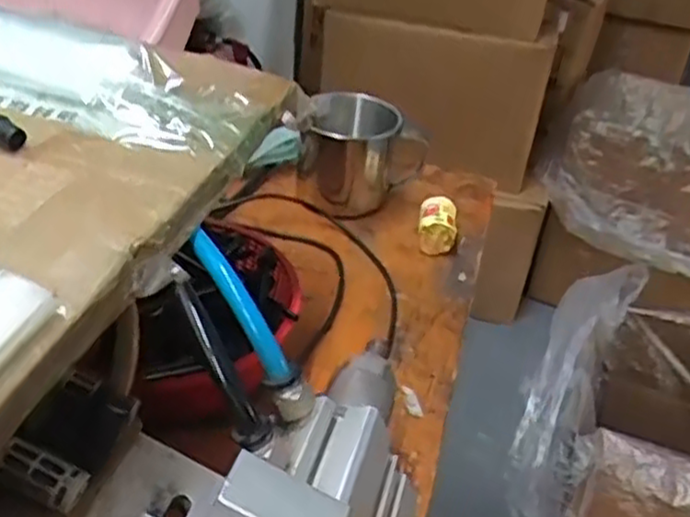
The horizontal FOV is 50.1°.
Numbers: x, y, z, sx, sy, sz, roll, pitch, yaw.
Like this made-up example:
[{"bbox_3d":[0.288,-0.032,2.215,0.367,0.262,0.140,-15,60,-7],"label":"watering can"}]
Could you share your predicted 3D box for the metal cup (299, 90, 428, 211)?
[{"bbox_3d":[0.009,-0.079,0.542,0.077,0.071,0.077,3,34,-2],"label":"metal cup"}]

